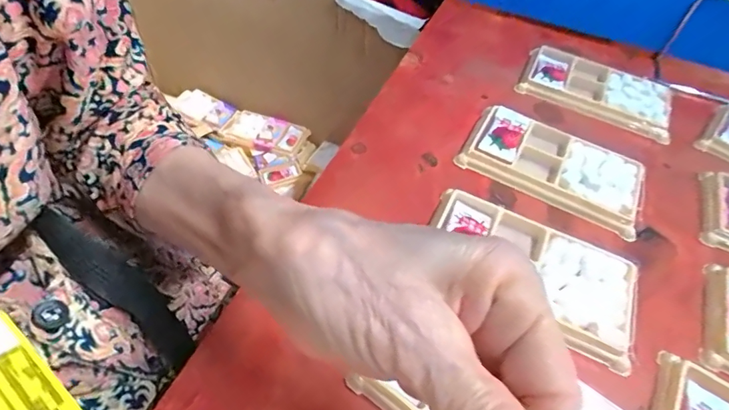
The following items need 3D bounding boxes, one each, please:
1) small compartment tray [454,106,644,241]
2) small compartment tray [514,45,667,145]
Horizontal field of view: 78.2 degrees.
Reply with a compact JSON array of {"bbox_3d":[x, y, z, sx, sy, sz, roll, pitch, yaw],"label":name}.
[{"bbox_3d":[0.149,-0.033,0.353,0.137,0.016,0.078,28,55,18],"label":"small compartment tray"},{"bbox_3d":[0.220,-0.111,0.422,0.135,0.016,0.077,24,54,15],"label":"small compartment tray"}]

